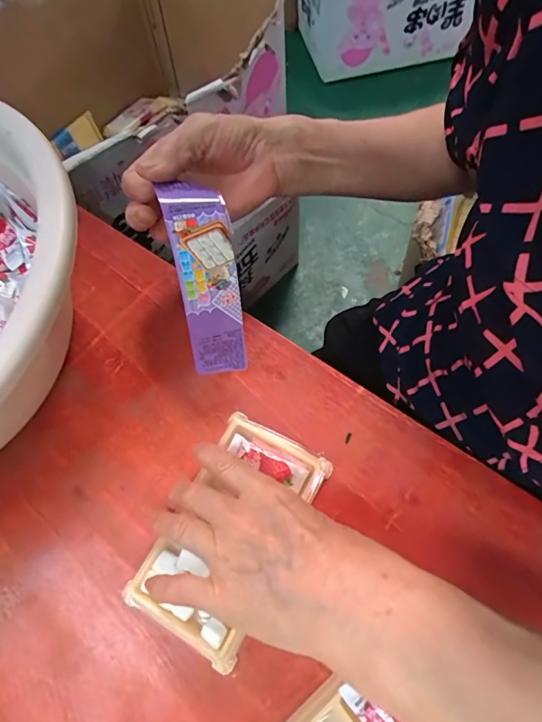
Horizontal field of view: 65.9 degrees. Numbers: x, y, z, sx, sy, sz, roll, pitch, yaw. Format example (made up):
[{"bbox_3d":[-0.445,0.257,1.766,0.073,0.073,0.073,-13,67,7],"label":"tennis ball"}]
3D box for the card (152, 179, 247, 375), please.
[{"bbox_3d":[-0.041,-0.050,0.280,0.038,0.125,0.033,-11,24,-5],"label":"card"}]

